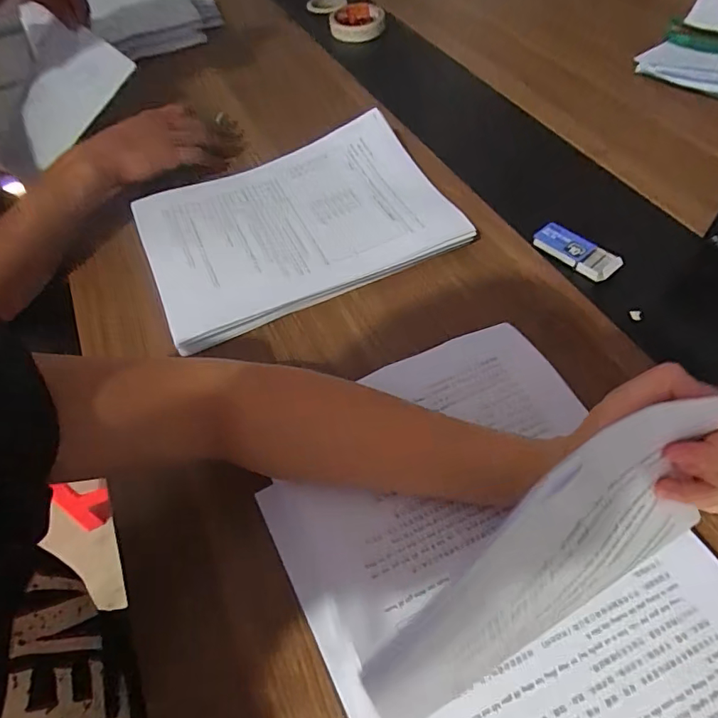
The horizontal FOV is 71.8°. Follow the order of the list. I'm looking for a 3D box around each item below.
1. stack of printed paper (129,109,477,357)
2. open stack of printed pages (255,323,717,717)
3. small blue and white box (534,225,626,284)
[{"bbox_3d":[-0.066,-0.140,0.504,0.289,0.027,0.207,-22,56,-11],"label":"stack of printed paper"},{"bbox_3d":[0.082,0.100,0.256,0.222,0.129,0.311,-25,56,-13],"label":"open stack of printed pages"},{"bbox_3d":[0.203,-0.101,0.465,0.029,0.015,0.078,-37,60,-20],"label":"small blue and white box"}]

